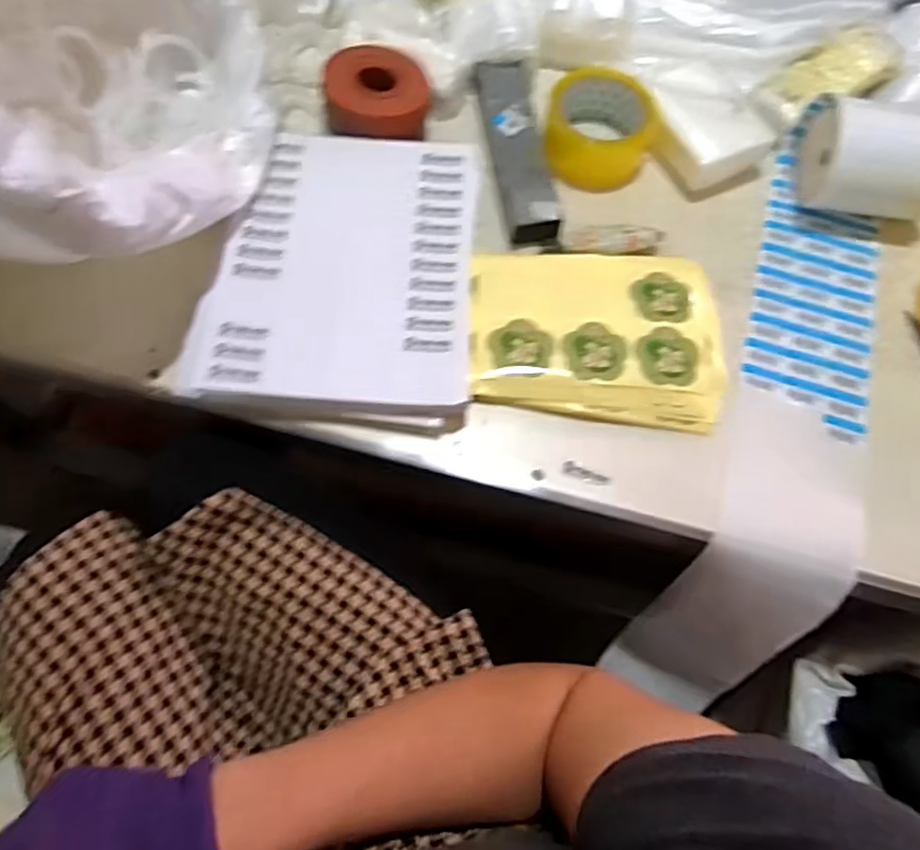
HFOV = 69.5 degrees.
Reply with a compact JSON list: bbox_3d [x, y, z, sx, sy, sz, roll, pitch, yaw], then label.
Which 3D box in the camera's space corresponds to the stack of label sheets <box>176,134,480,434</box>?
[{"bbox_3d":[-0.097,-0.134,0.561,0.215,0.019,0.271,4,68,-1],"label":"stack of label sheets"}]

